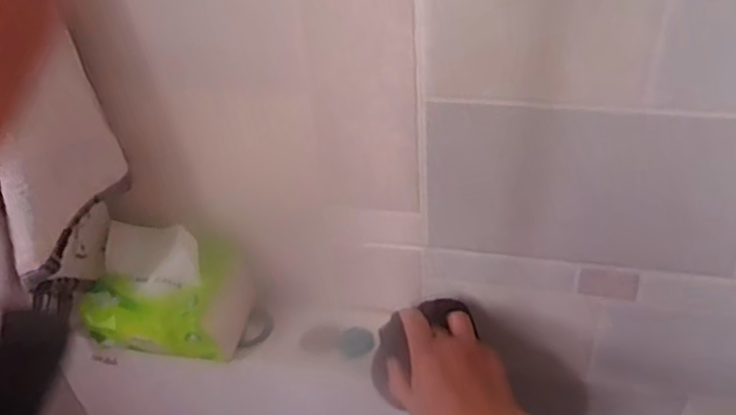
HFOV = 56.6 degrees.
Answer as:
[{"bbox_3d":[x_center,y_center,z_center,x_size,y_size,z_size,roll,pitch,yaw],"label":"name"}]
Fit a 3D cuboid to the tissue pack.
[{"bbox_3d":[-0.184,0.080,0.630,0.146,0.088,0.096,7,40,15],"label":"tissue pack"}]

